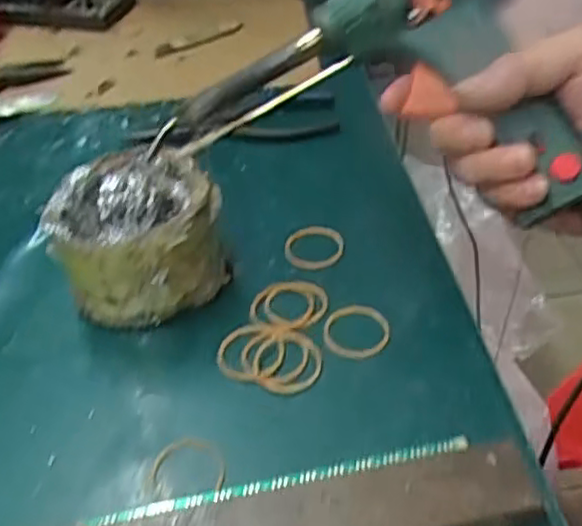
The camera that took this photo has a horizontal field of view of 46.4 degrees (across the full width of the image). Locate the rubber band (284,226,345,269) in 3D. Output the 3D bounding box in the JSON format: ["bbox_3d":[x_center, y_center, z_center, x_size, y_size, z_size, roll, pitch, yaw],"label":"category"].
[{"bbox_3d":[0.013,-0.010,0.388,0.034,0.004,0.034,-1,42,5],"label":"rubber band"}]

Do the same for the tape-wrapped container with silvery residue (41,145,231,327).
[{"bbox_3d":[-0.080,-0.017,0.362,0.082,0.064,0.083,-3,42,3],"label":"tape-wrapped container with silvery residue"}]

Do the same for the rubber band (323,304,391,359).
[{"bbox_3d":[0.033,0.033,0.341,0.033,0.004,0.033,0,43,7],"label":"rubber band"}]

